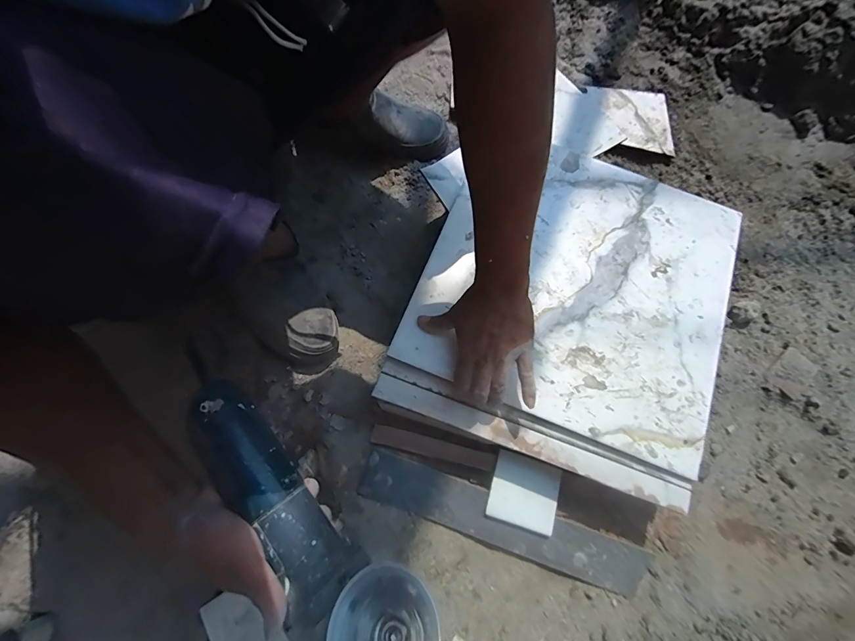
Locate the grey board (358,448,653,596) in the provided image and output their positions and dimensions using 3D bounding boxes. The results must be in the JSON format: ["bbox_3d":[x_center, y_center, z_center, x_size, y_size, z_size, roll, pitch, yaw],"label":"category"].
[{"bbox_3d":[0.097,0.267,0.511,0.378,0.022,0.064,20,73,5],"label":"grey board"}]

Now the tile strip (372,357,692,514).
[{"bbox_3d":[0.122,0.142,0.477,0.390,0.015,0.050,20,78,11],"label":"tile strip"}]

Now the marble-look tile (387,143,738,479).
[{"bbox_3d":[0.207,-0.058,0.530,0.394,0.009,0.389,22,73,3],"label":"marble-look tile"}]

